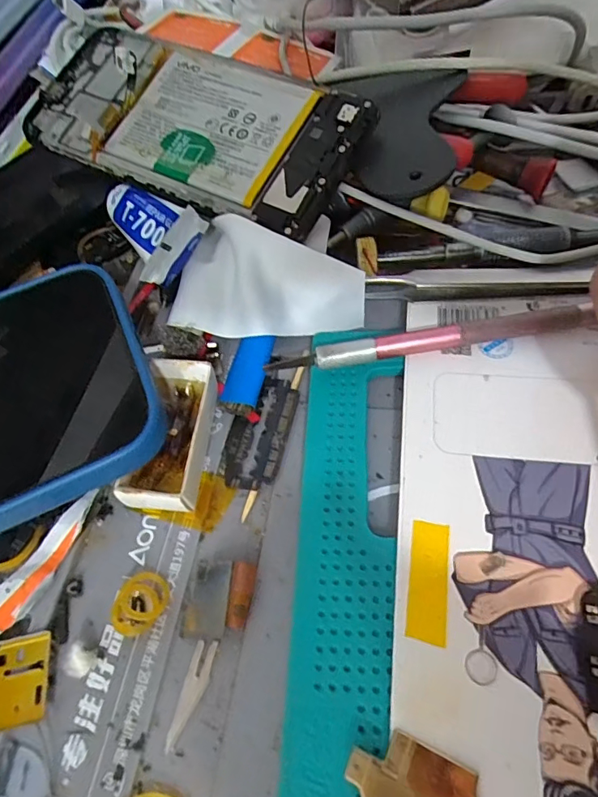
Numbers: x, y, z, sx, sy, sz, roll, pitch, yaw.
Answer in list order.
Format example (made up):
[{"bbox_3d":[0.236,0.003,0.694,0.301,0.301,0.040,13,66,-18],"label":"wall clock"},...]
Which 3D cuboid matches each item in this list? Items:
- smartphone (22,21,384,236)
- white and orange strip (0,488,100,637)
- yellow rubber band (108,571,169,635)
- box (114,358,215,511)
[{"bbox_3d":[-0.052,-0.120,0.205,0.155,0.006,0.066,27,81,18],"label":"smartphone"},{"bbox_3d":[-0.077,0.050,0.145,0.012,0.004,0.047,29,66,23],"label":"white and orange strip"},{"bbox_3d":[-0.046,0.059,0.138,0.013,0.006,0.017,15,61,16],"label":"yellow rubber band"},{"bbox_3d":[-0.042,0.012,0.157,0.025,0.017,0.048,3,59,9],"label":"box"}]

